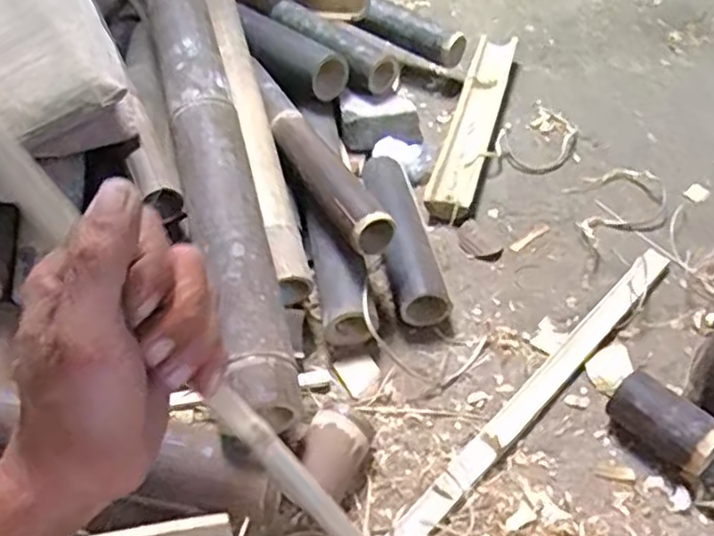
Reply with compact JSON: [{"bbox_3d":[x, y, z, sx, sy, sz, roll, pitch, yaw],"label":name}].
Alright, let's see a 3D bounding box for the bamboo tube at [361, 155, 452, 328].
[{"bbox_3d":[0.059,-0.056,0.914,0.069,0.072,0.295,-10,48,-3],"label":"bamboo tube"}]

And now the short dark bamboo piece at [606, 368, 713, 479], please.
[{"bbox_3d":[0.309,0.162,0.701,0.059,0.063,0.104,-37,54,-25],"label":"short dark bamboo piece"}]

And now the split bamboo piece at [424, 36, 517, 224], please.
[{"bbox_3d":[0.183,-0.229,1.085,0.069,0.029,0.442,11,49,15],"label":"split bamboo piece"}]

